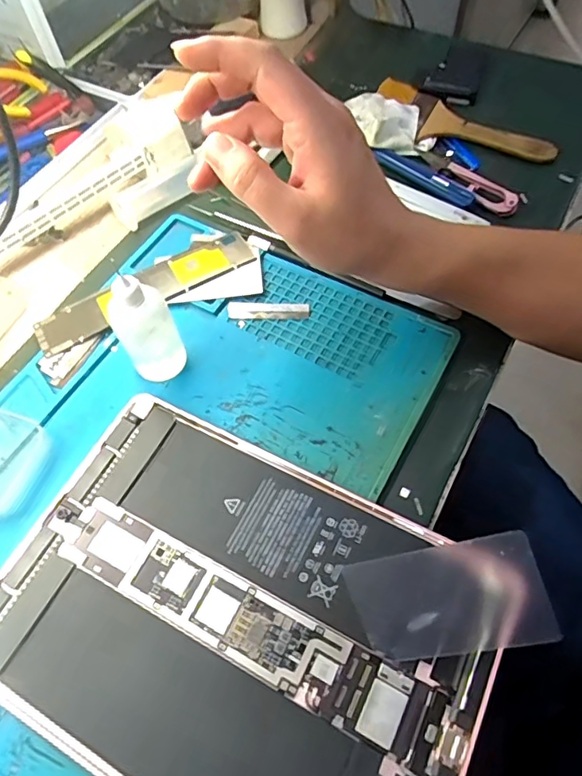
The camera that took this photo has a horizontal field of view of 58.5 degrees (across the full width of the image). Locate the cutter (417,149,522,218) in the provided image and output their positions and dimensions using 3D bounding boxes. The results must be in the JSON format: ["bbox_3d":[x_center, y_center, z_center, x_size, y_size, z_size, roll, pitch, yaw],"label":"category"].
[{"bbox_3d":[0.144,-0.175,0.424,0.024,0.012,0.102,-31,64,-15],"label":"cutter"}]

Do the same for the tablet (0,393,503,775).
[{"bbox_3d":[-0.029,0.118,0.270,0.245,0.011,0.171,24,64,15],"label":"tablet"}]

